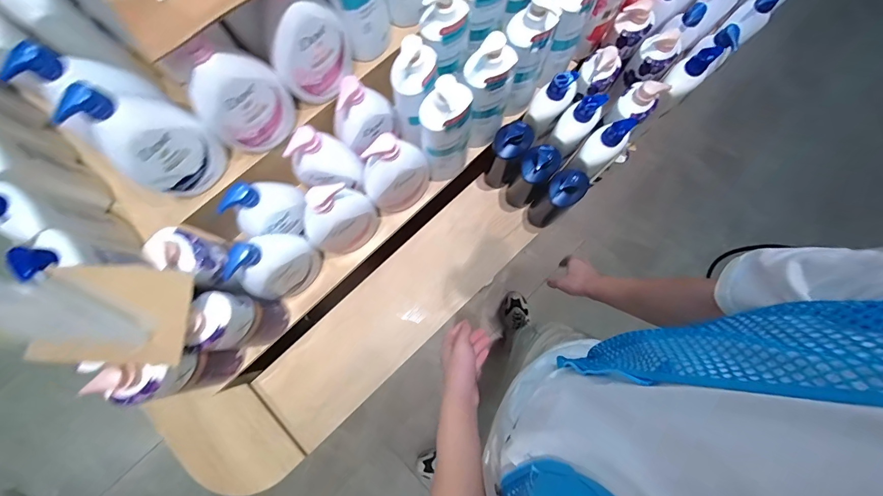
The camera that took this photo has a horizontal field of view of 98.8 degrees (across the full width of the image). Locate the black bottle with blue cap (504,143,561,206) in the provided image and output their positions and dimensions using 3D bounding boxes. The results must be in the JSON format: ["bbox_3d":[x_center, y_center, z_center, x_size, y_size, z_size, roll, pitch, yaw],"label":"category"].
[{"bbox_3d":[0.188,-0.146,0.812,0.065,0.215,0.063,0,79,-1],"label":"black bottle with blue cap"}]

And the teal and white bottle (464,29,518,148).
[{"bbox_3d":[0.077,-0.266,0.668,0.075,0.227,0.089,8,79,1],"label":"teal and white bottle"}]

